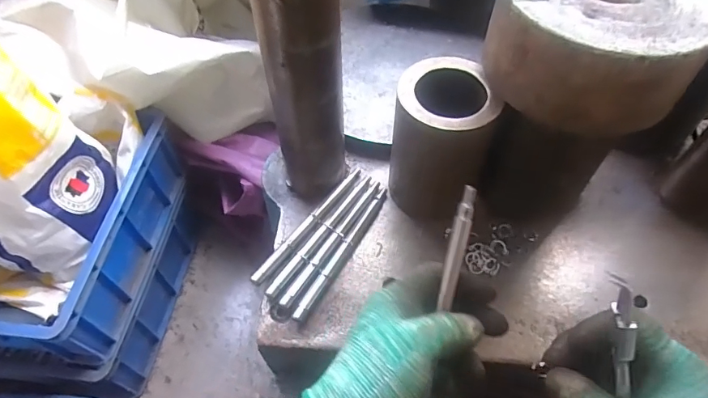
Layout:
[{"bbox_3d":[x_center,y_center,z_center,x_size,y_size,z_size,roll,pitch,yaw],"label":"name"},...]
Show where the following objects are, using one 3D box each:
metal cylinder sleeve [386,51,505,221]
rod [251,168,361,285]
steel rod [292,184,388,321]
[{"bbox_3d":[0.082,-0.052,0.424,0.084,0.127,0.084,0,55,1],"label":"metal cylinder sleeve"},{"bbox_3d":[-0.042,0.023,0.451,0.012,0.007,0.164,30,61,20],"label":"rod"},{"bbox_3d":[-0.010,0.047,0.432,0.010,0.008,0.162,26,59,18],"label":"steel rod"}]

